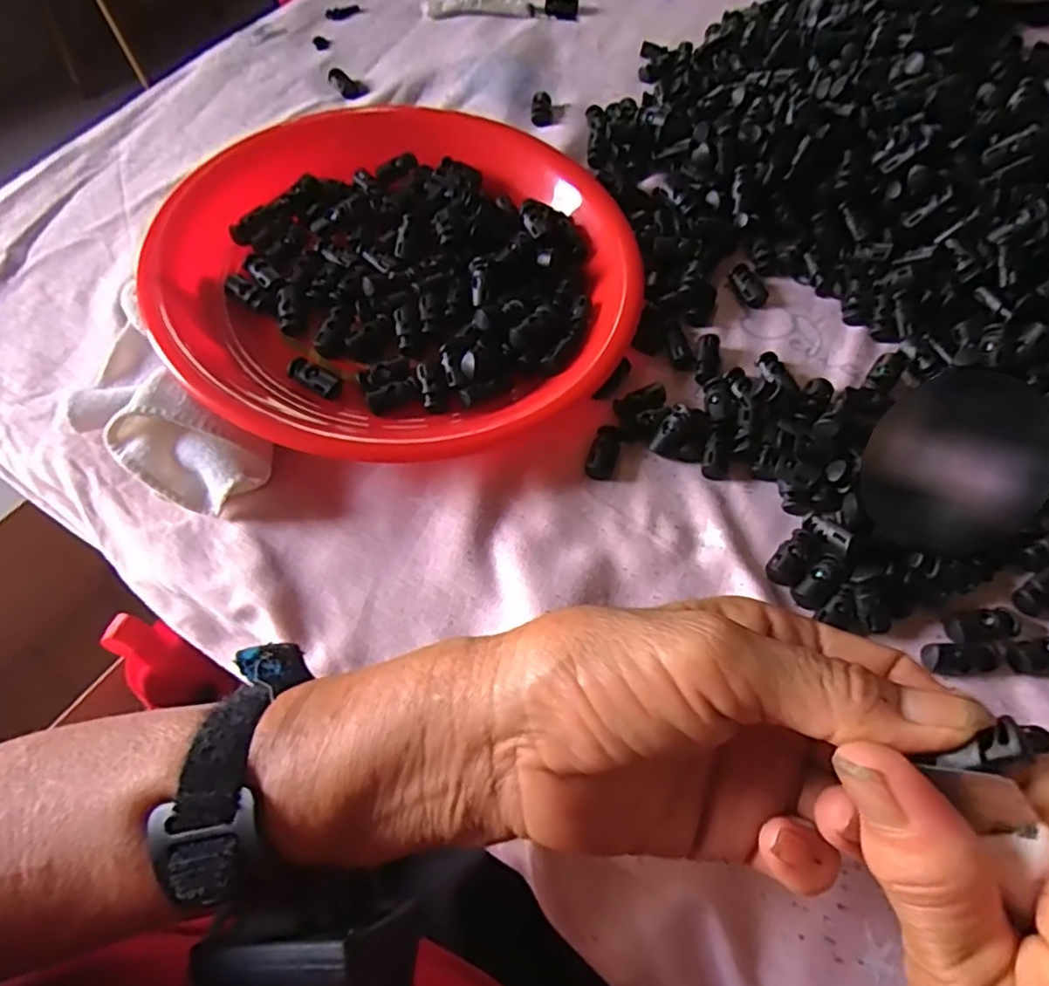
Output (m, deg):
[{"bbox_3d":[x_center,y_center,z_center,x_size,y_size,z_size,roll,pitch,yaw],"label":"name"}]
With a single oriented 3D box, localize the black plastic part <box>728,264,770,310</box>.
[{"bbox_3d":[0.132,-0.122,0.378,0.015,0.008,0.029,-24,75,-11],"label":"black plastic part"}]

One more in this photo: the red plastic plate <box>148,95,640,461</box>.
[{"bbox_3d":[-0.067,-0.133,0.358,0.247,0.044,0.247,0,61,1],"label":"red plastic plate"}]

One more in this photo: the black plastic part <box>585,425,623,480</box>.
[{"bbox_3d":[0.041,-0.020,0.324,0.014,0.007,0.028,18,63,10],"label":"black plastic part"}]

